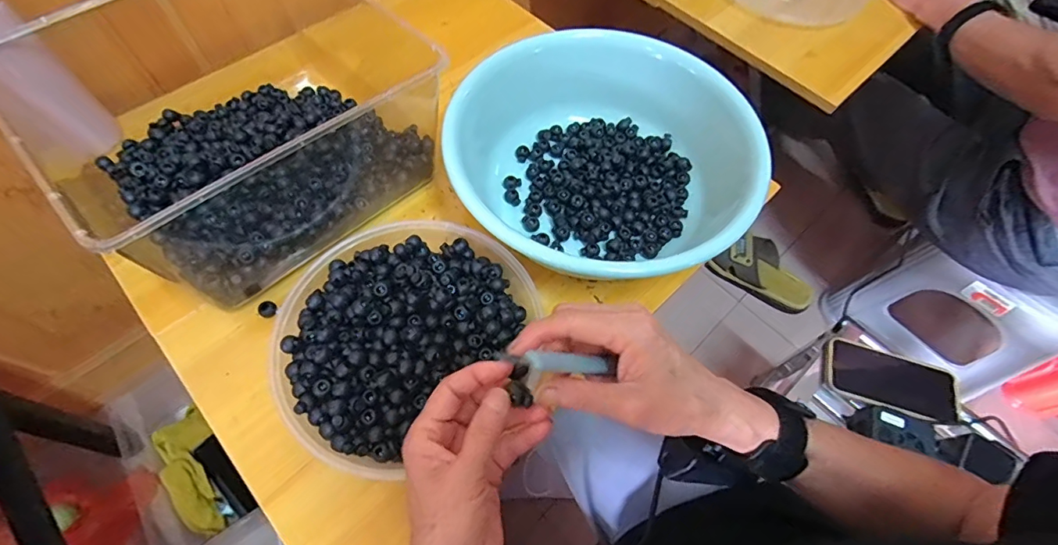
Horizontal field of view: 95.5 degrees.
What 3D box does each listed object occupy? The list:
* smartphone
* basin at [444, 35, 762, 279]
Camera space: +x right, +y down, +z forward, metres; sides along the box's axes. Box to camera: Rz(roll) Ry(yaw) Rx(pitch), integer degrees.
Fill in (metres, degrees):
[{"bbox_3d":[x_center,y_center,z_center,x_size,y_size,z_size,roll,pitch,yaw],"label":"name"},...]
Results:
[{"bbox_3d":[0.483,0.144,0.639,0.163,0.014,0.081,17,62,12],"label":"smartphone"},{"bbox_3d":[0.071,-0.113,0.500,0.295,0.096,0.286,1,62,-2],"label":"basin"}]

